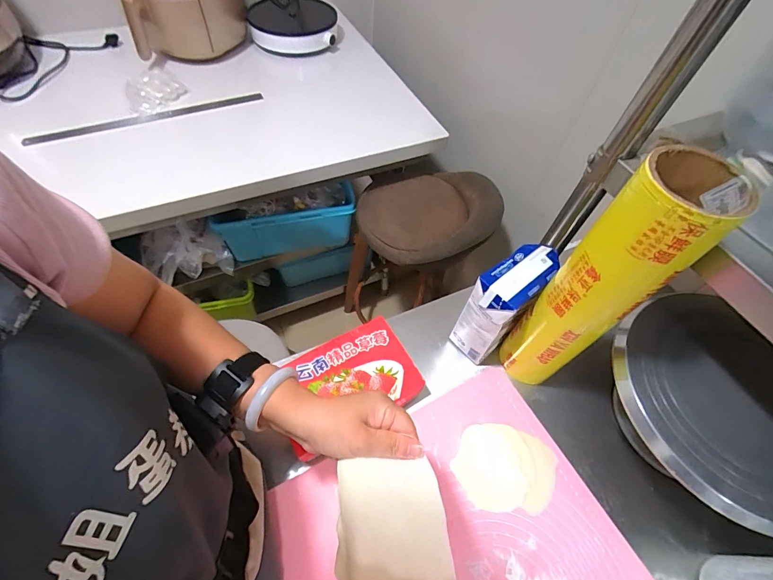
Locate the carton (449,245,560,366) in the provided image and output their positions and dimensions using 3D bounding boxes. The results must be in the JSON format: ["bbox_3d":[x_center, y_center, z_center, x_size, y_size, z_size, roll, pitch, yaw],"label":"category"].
[{"bbox_3d":[0.169,0.026,0.545,0.115,0.179,0.059,-33,65,-22],"label":"carton"}]

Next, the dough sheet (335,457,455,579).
[{"bbox_3d":[0.005,0.192,0.297,0.087,0.015,0.096,1,57,-4],"label":"dough sheet"}]

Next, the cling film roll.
[{"bbox_3d":[0.243,0.012,0.447,0.094,0.363,0.085,-37,67,-24],"label":"cling film roll"}]

